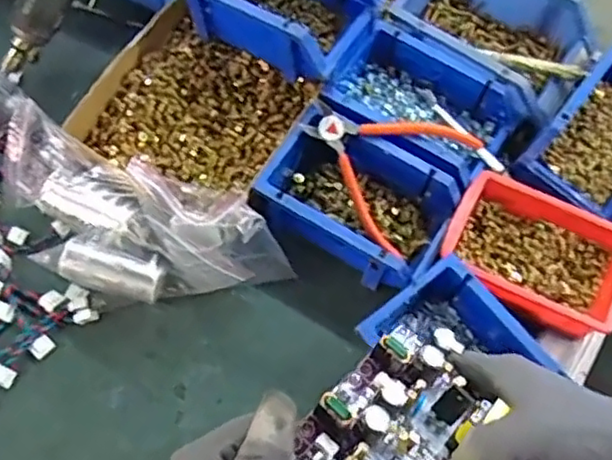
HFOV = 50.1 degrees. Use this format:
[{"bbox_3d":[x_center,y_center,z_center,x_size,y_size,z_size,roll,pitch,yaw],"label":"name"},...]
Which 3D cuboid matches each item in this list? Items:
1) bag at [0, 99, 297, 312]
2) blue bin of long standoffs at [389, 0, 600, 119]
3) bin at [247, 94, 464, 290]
[{"bbox_3d":[-0.142,-0.012,0.526,0.249,0.107,0.122,23,69,7],"label":"bag"},{"bbox_3d":[0.180,-0.192,0.640,0.188,0.069,0.121,34,71,11],"label":"blue bin of long standoffs"},{"bbox_3d":[0.044,-0.027,0.570,0.147,0.073,0.107,33,70,10],"label":"bin"}]

